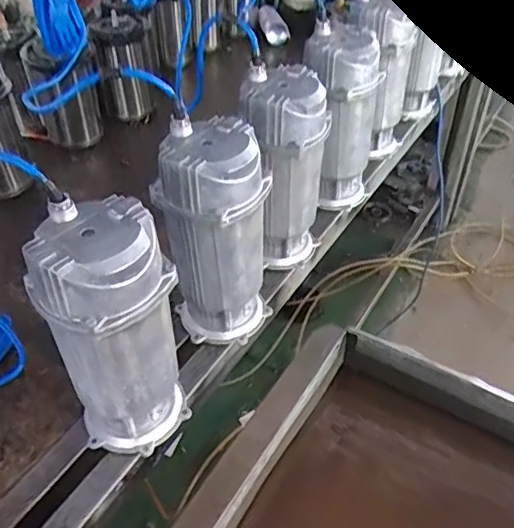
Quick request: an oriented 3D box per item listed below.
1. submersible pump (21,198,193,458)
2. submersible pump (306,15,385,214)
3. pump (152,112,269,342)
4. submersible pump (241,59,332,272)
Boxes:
[{"bbox_3d":[-0.157,0.086,0.633,0.139,0.300,0.117,-13,44,-13],"label":"submersible pump"},{"bbox_3d":[0.143,-0.245,0.983,0.125,0.283,0.124,4,42,5],"label":"submersible pump"},{"bbox_3d":[-0.055,-0.031,0.756,0.140,0.291,0.114,-6,42,-6],"label":"pump"},{"bbox_3d":[0.041,-0.135,0.867,0.123,0.292,0.120,1,42,2],"label":"submersible pump"}]

